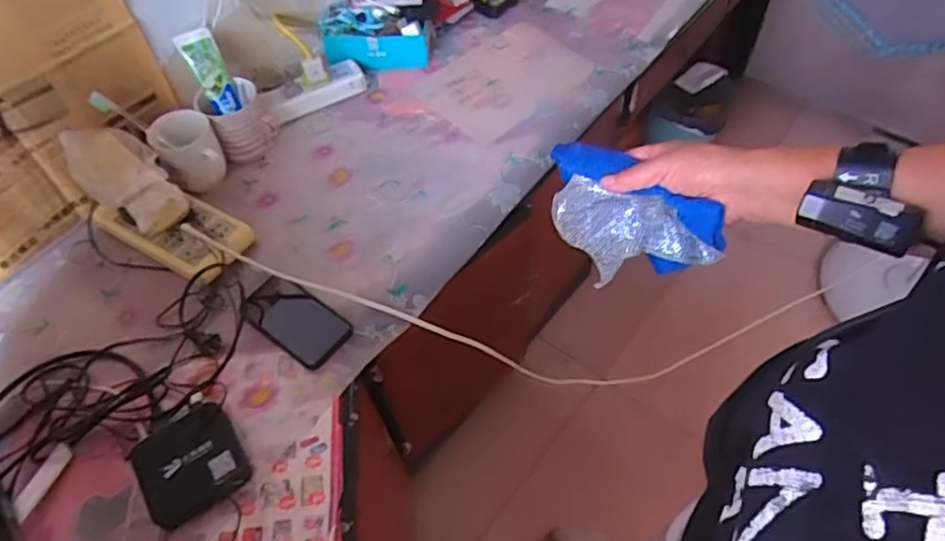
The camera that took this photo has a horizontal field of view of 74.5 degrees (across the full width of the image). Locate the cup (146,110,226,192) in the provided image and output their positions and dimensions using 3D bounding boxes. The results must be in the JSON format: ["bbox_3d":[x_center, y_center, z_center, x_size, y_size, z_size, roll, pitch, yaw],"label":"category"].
[{"bbox_3d":[-0.381,-0.158,0.841,0.077,0.085,0.078,-2,54,3],"label":"cup"}]

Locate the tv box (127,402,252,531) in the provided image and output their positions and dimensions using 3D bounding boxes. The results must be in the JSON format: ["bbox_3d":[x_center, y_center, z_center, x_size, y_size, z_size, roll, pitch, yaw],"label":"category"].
[{"bbox_3d":[-0.292,0.199,0.643,0.100,0.019,0.104,-35,59,-20],"label":"tv box"}]

